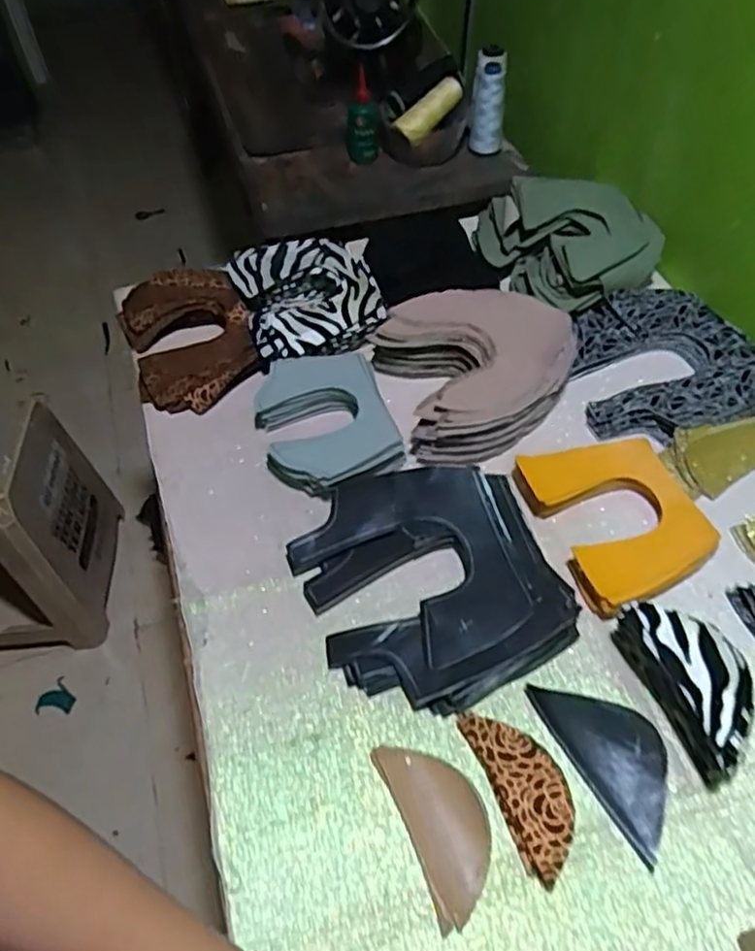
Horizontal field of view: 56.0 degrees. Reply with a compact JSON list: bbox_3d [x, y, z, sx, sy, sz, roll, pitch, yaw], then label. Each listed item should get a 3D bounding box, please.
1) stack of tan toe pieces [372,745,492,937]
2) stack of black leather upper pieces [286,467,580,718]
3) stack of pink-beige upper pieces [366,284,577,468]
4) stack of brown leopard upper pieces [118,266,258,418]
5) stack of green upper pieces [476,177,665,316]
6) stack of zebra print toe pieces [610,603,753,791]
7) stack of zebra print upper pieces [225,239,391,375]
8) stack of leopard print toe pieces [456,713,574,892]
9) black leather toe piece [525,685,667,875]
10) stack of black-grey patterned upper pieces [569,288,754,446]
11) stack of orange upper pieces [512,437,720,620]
[{"bbox_3d":[0.045,0.233,0.482,0.054,0.009,0.115,-19,55,-13],"label":"stack of tan toe pieces"},{"bbox_3d":[0.041,0.080,0.581,0.193,0.033,0.211,-19,55,-10],"label":"stack of black leather upper pieces"},{"bbox_3d":[0.100,-0.110,0.703,0.180,0.055,0.178,-15,54,-10],"label":"stack of pink-beige upper pieces"},{"bbox_3d":[-0.203,-0.149,0.763,0.126,0.038,0.178,-18,54,-12],"label":"stack of brown leopard upper pieces"},{"bbox_3d":[0.220,-0.270,0.808,0.171,0.074,0.182,-26,56,-17],"label":"stack of green upper pieces"},{"bbox_3d":[0.224,0.146,0.507,0.049,0.061,0.120,-20,55,-13],"label":"stack of zebra print toe pieces"},{"bbox_3d":[-0.069,-0.193,0.778,0.156,0.050,0.163,-17,54,-12],"label":"stack of zebra print upper pieces"},{"bbox_3d":[0.103,0.215,0.494,0.048,0.011,0.113,-19,55,-13],"label":"stack of leopard print toe pieces"},{"bbox_3d":[0.171,0.195,0.506,0.062,0.010,0.127,-25,56,-17],"label":"black leather toe piece"},{"bbox_3d":[0.285,-0.115,0.719,0.182,0.026,0.182,-17,54,-12],"label":"stack of black-grey patterned upper pieces"},{"bbox_3d":[0.209,0.034,0.610,0.129,0.025,0.158,-15,54,-10],"label":"stack of orange upper pieces"}]

